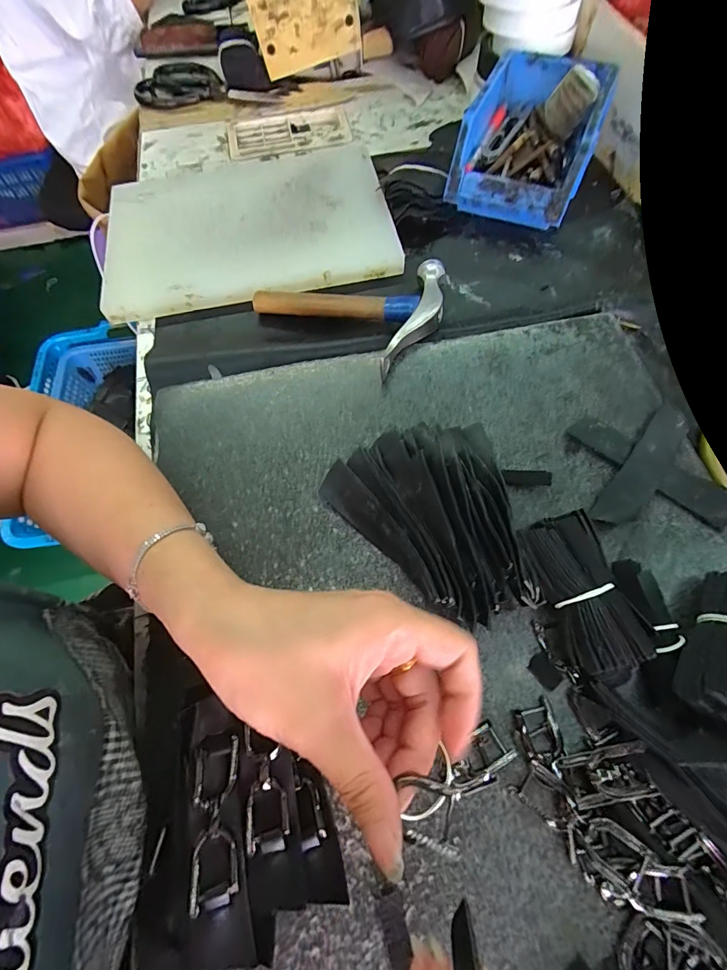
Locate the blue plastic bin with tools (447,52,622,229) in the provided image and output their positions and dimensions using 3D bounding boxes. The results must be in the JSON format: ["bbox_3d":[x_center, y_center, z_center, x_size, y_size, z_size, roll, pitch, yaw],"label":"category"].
[{"bbox_3d":[0.176,-0.358,0.434,0.124,0.082,0.177,24,68,11],"label":"blue plastic bin with tools"}]

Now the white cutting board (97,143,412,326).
[{"bbox_3d":[-0.122,-0.283,0.442,0.300,0.014,0.219,-5,66,-1],"label":"white cutting board"}]

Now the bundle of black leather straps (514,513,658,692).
[{"bbox_3d":[0.133,0.067,0.254,0.050,0.032,0.093,-22,67,-8],"label":"bundle of black leather straps"}]

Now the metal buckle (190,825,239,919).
[{"bbox_3d":[-0.072,0.186,0.202,0.022,0.006,0.033,6,64,-27],"label":"metal buckle"}]

